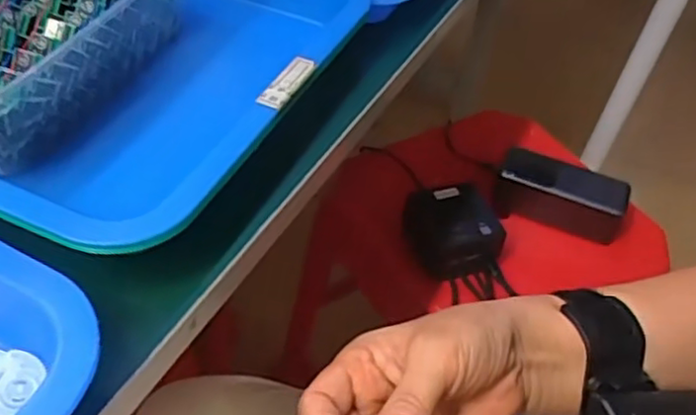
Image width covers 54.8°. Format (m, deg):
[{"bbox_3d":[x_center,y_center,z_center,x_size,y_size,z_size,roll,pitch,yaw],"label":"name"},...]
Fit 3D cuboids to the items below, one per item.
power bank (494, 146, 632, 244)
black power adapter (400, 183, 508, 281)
[{"bbox_3d":[0.213,-0.014,0.679,0.126,0.053,0.049,16,46,8],"label":"power bank"},{"bbox_3d":[0.095,0.021,0.634,0.090,0.038,0.080,-8,48,-15],"label":"black power adapter"}]

